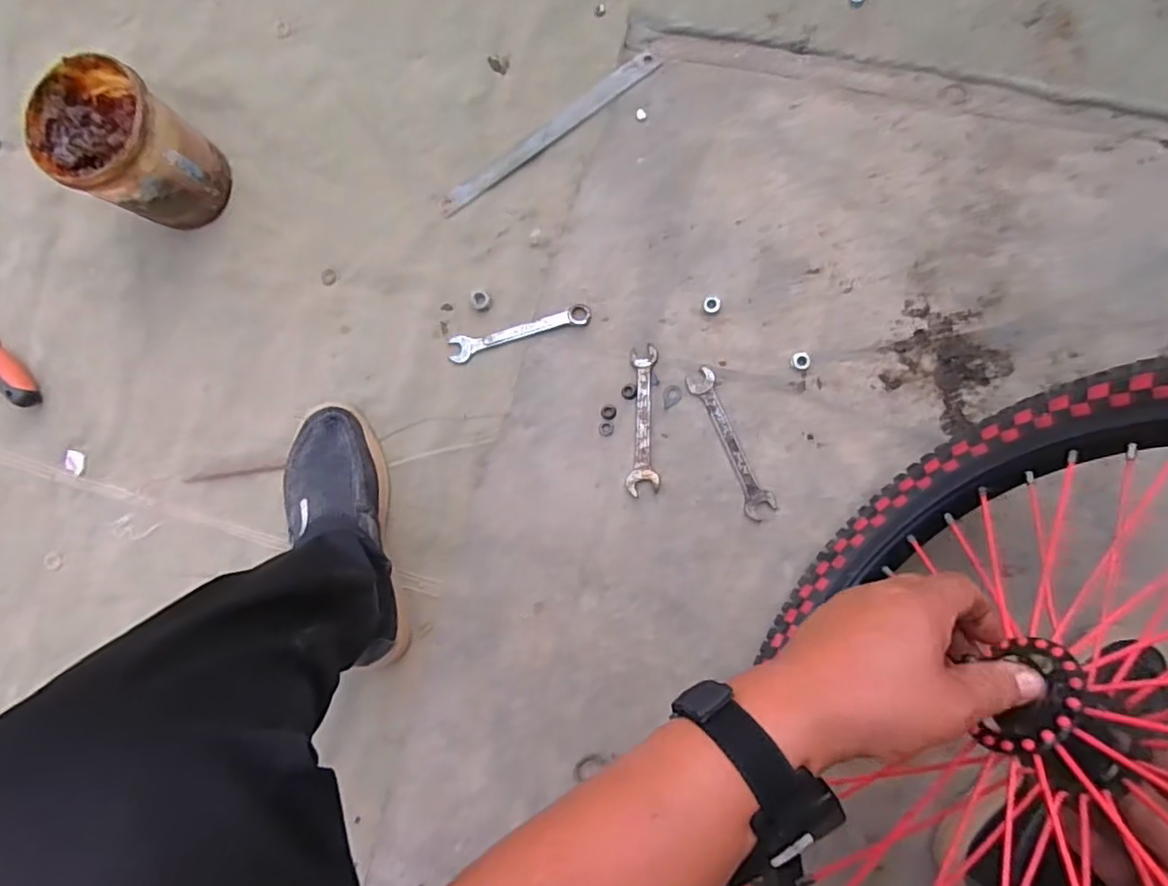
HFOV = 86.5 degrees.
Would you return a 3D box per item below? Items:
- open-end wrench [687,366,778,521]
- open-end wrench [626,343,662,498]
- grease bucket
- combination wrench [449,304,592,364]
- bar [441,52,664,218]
[{"bbox_3d":[0.146,0.000,0.616,0.029,0.012,0.156,-24,87,6],"label":"open-end wrench"},{"bbox_3d":[0.061,-0.022,0.626,0.030,0.010,0.150,2,90,7],"label":"open-end wrench"},{"bbox_3d":[-0.455,-0.300,0.648,0.114,0.143,0.117,0,90,7],"label":"grease bucket"},{"bbox_3d":[-0.069,-0.115,0.651,0.153,0.007,0.027,-13,88,7],"label":"combination wrench"},{"bbox_3d":[-0.039,-0.327,0.656,0.270,0.006,0.023,-33,86,6],"label":"bar"}]

